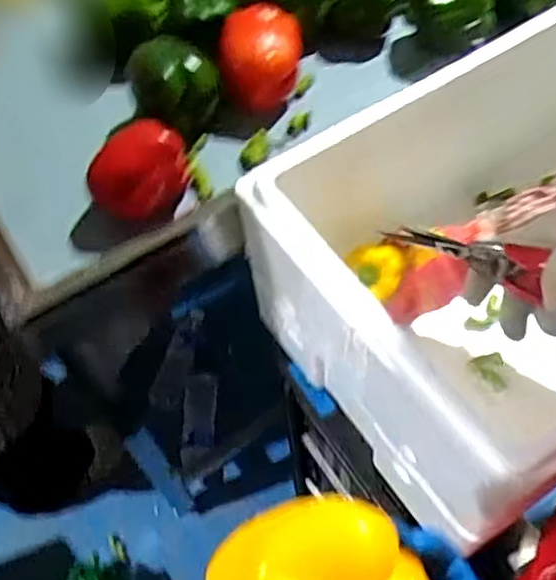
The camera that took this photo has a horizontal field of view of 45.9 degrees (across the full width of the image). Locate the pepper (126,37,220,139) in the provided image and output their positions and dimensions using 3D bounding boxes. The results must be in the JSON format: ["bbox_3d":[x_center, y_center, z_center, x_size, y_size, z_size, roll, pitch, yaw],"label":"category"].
[{"bbox_3d":[-0.106,-0.212,0.683,0.089,0.064,0.083,-14,56,-5],"label":"pepper"}]

